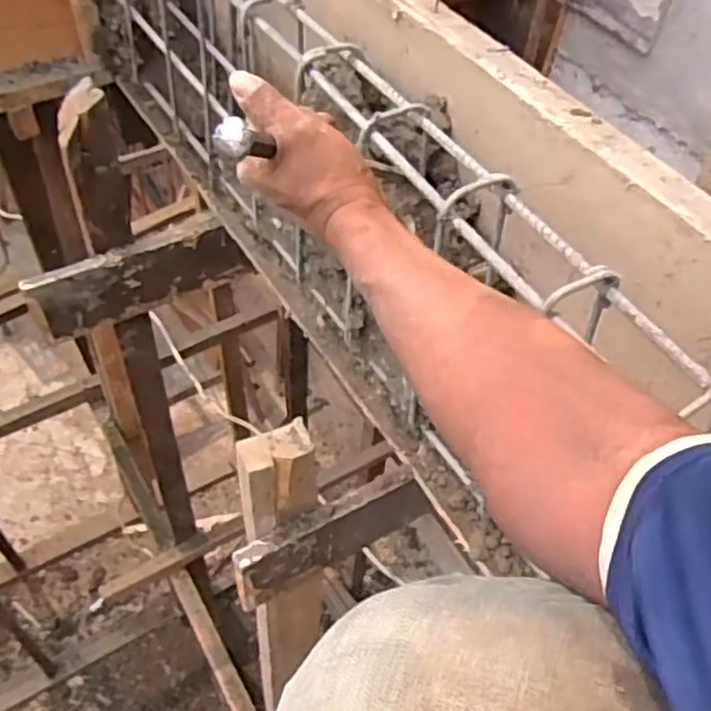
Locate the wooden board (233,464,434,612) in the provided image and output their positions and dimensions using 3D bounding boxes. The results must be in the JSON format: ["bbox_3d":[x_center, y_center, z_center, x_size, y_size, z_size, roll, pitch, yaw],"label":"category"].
[{"bbox_3d":[-0.028,0.227,0.926,0.265,0.135,0.033,-24,58,-18],"label":"wooden board"}]

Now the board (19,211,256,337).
[{"bbox_3d":[-0.347,-0.134,1.193,0.335,0.131,0.031,-24,58,-18],"label":"board"}]

